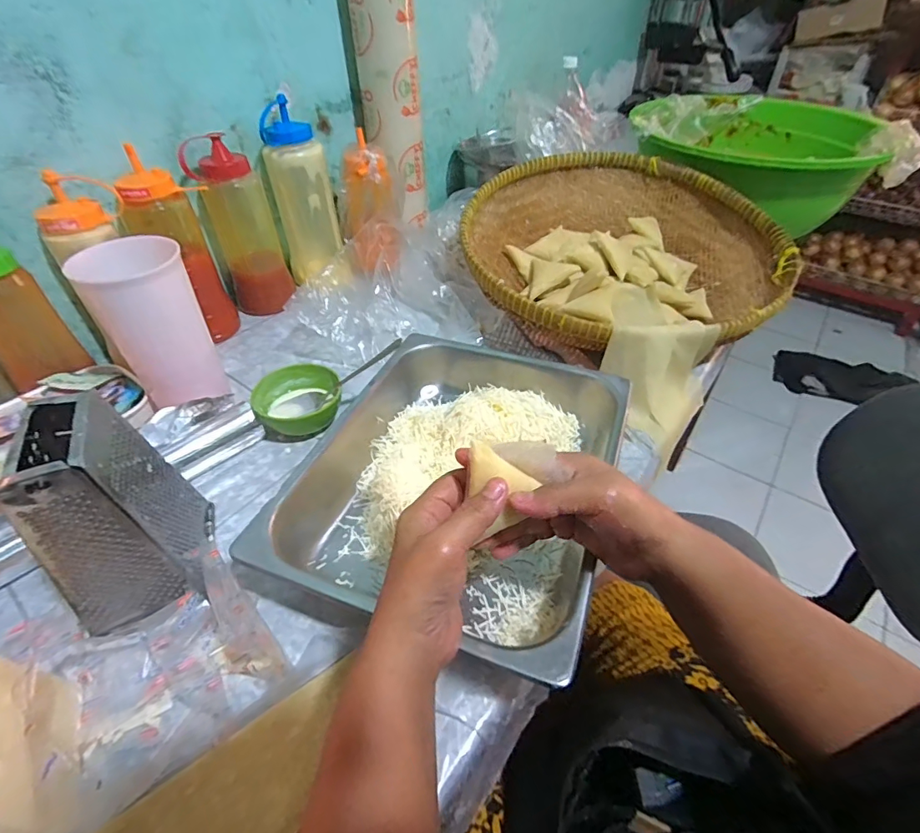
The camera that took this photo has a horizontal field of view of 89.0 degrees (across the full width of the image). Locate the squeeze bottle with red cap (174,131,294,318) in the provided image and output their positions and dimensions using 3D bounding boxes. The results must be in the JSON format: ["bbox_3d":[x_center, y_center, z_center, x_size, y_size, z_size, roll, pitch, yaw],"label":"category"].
[{"bbox_3d":[-0.295,-0.254,0.646,0.086,0.204,0.078,-14,46,-14],"label":"squeeze bottle with red cap"}]

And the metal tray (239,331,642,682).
[{"bbox_3d":[0.005,0.050,0.441,0.263,0.070,0.320,17,47,17],"label":"metal tray"}]

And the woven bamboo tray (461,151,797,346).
[{"bbox_3d":[0.225,-0.241,0.678,0.438,0.119,0.418,-2,44,-2],"label":"woven bamboo tray"}]

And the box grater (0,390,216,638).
[{"bbox_3d":[-0.252,0.067,0.346,0.076,0.160,0.100,-14,46,-14],"label":"box grater"}]

